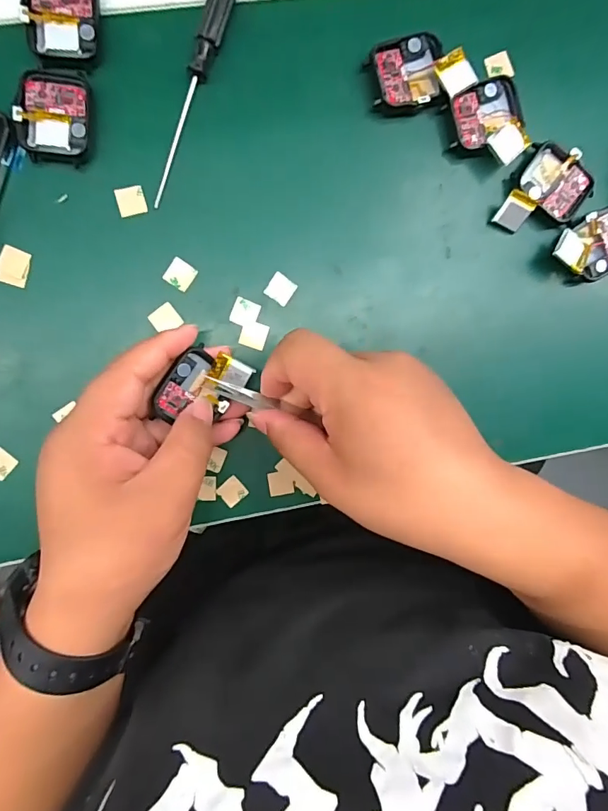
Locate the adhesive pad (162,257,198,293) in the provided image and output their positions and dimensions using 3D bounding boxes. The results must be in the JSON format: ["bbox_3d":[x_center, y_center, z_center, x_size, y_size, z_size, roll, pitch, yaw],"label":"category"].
[{"bbox_3d":[-0.073,-0.077,0.267,0.016,0.004,0.015,33,93,-9],"label":"adhesive pad"}]

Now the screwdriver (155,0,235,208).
[{"bbox_3d":[-0.061,-0.178,0.253,0.011,0.010,0.130,19,95,-8],"label":"screwdriver"}]

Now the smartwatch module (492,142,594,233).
[{"bbox_3d":[0.150,-0.129,0.281,0.043,0.014,0.057,33,93,-9],"label":"smartwatch module"}]

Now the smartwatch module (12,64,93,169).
[{"bbox_3d":[-0.136,-0.158,0.247,0.036,0.007,0.047,4,97,-6],"label":"smartwatch module"}]

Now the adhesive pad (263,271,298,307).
[{"bbox_3d":[-0.014,-0.071,0.274,0.016,0.004,0.015,34,93,-9],"label":"adhesive pad"}]

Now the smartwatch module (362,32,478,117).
[{"bbox_3d":[0.067,-0.194,0.263,0.055,0.014,0.039,-18,99,-3],"label":"smartwatch module"}]

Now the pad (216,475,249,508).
[{"bbox_3d":[-0.045,0.054,0.283,0.015,0.004,0.015,-42,99,1],"label":"pad"}]

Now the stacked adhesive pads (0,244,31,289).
[{"bbox_3d":[-0.165,-0.079,0.255,0.016,0.004,0.020,17,95,-8],"label":"stacked adhesive pads"}]

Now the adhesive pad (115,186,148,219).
[{"bbox_3d":[-0.100,-0.118,0.260,0.015,0.004,0.016,-15,99,-4],"label":"adhesive pad"}]

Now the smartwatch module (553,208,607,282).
[{"bbox_3d":[0.182,-0.100,0.285,0.057,0.019,0.039,-17,99,-4],"label":"smartwatch module"}]

